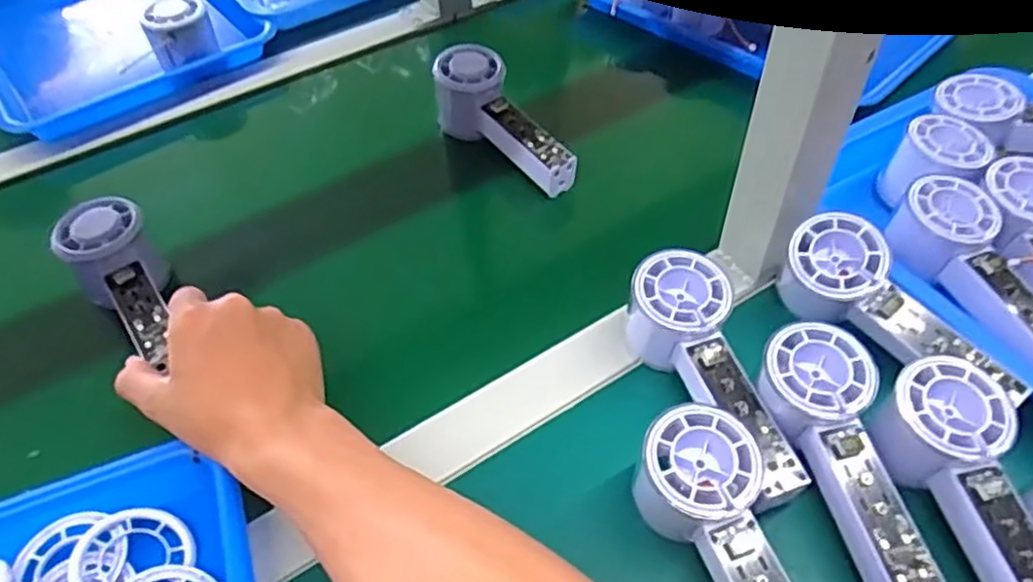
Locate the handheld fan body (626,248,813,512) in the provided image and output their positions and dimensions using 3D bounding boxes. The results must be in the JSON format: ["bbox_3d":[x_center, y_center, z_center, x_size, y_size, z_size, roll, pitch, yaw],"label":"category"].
[{"bbox_3d":[0.117,0.051,0.422,0.058,0.050,0.158,-20,63,-14],"label":"handheld fan body"}]

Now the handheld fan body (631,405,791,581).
[{"bbox_3d":[0.105,0.133,0.345,0.054,0.058,0.145,-14,50,-9],"label":"handheld fan body"}]

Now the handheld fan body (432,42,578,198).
[{"bbox_3d":[-0.013,-0.137,0.585,0.058,0.059,0.152,-26,53,-18],"label":"handheld fan body"}]

